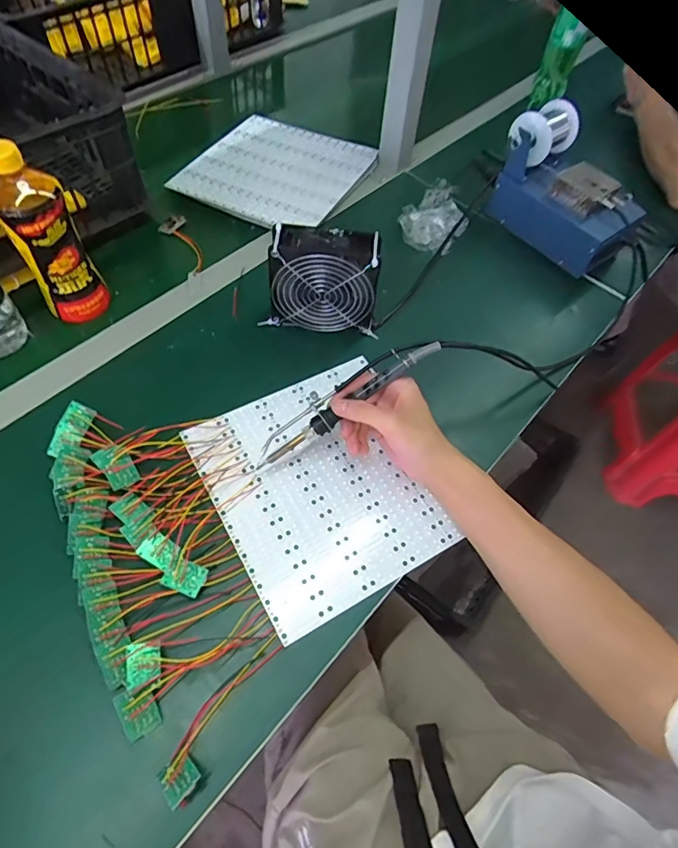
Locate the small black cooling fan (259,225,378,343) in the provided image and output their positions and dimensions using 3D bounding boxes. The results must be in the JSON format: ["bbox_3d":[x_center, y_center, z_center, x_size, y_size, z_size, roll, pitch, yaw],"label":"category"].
[{"bbox_3d":[-0.017,-0.161,0.560,0.128,0.115,0.053,8,58,0],"label":"small black cooling fan"}]

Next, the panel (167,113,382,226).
[{"bbox_3d":[-0.092,-0.396,0.758,0.247,0.012,0.253,25,59,14],"label":"panel"}]

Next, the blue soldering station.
[{"bbox_3d":[0.312,-0.321,0.667,0.120,0.124,0.190,-36,68,-22],"label":"blue soldering station"}]

